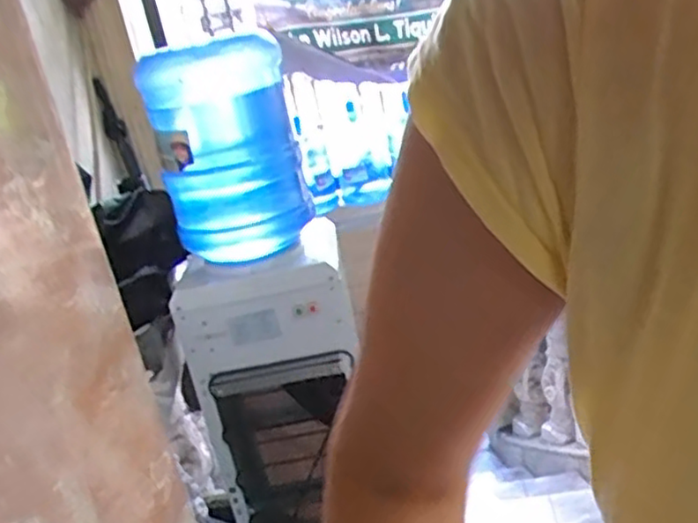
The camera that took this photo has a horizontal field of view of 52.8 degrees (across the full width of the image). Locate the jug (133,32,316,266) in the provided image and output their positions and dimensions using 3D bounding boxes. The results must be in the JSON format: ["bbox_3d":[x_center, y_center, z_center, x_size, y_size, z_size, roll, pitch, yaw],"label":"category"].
[{"bbox_3d":[-0.223,-0.204,1.285,0.243,0.358,0.280,-16,21,-12],"label":"jug"}]

